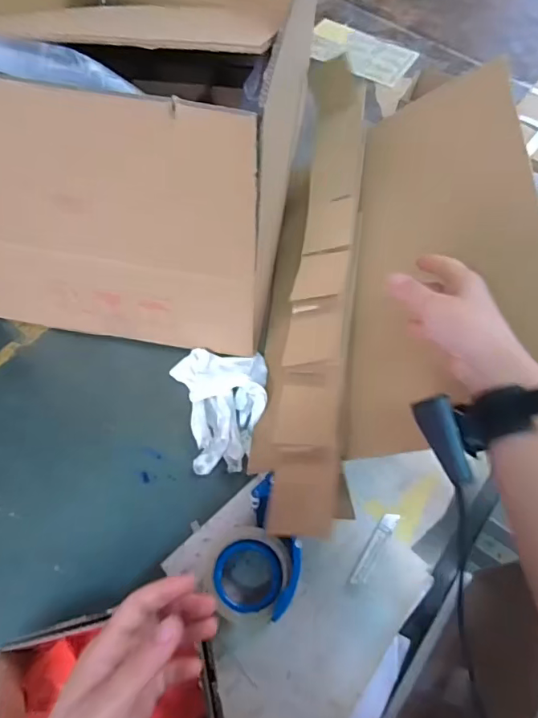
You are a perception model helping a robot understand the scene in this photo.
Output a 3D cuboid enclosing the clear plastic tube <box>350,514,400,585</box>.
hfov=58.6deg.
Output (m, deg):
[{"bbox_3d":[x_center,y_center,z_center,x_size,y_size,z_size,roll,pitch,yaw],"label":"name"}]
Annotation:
[{"bbox_3d":[0.129,0.228,0.581,0.018,0.013,0.101,33,64,14],"label":"clear plastic tube"}]

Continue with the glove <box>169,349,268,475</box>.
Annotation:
[{"bbox_3d":[-0.070,0.064,0.644,0.131,0.039,0.172,2,61,-3],"label":"glove"}]

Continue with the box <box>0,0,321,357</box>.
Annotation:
[{"bbox_3d":[-0.170,-0.414,0.694,0.413,0.414,0.743,7,60,0],"label":"box"}]

